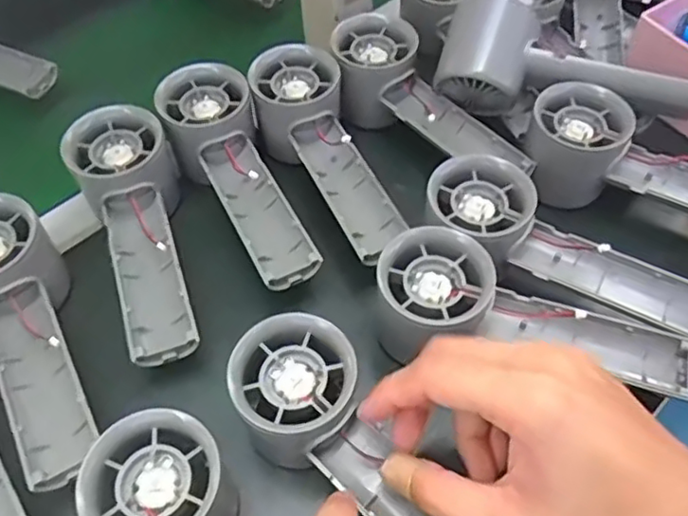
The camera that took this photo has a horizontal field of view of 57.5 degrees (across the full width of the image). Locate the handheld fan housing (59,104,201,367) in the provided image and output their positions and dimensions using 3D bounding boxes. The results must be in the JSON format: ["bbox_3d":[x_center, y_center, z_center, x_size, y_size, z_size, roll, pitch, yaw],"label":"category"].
[{"bbox_3d":[-0.114,-0.013,0.356,0.056,0.043,0.153,-16,69,-10],"label":"handheld fan housing"}]

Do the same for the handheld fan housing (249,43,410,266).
[{"bbox_3d":[-0.008,-0.063,0.390,0.058,0.040,0.155,-26,71,-16],"label":"handheld fan housing"}]

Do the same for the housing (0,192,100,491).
[{"bbox_3d":[-0.163,0.042,0.324,0.052,0.045,0.152,-24,71,-15],"label":"housing"}]

